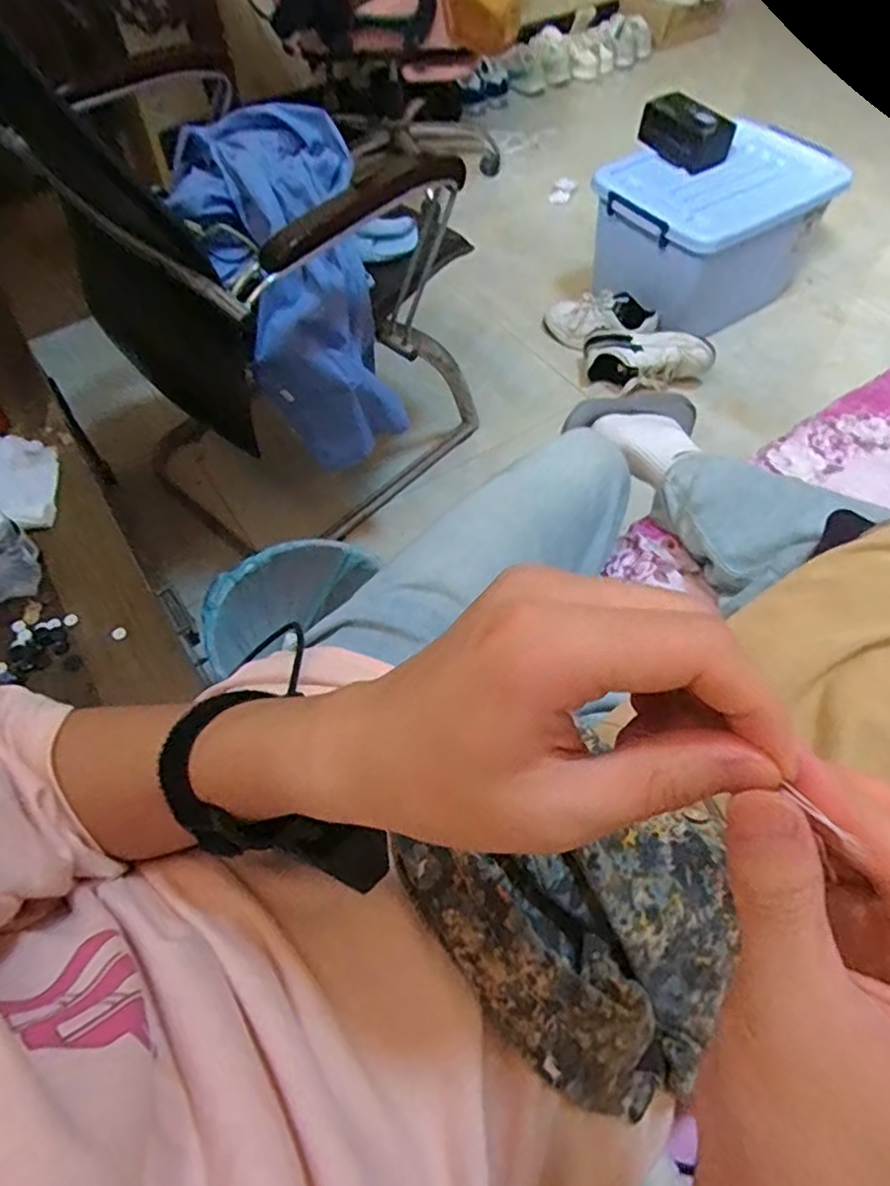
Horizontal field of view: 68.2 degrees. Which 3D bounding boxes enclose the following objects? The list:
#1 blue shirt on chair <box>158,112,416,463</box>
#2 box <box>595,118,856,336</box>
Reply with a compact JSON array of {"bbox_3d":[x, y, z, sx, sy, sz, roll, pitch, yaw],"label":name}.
[{"bbox_3d":[-0.178,-0.440,0.953,0.288,0.177,0.473,-17,103,-8],"label":"blue shirt on chair"},{"bbox_3d":[0.571,-0.786,1.471,0.425,0.316,0.321,-25,60,-14],"label":"box"}]

